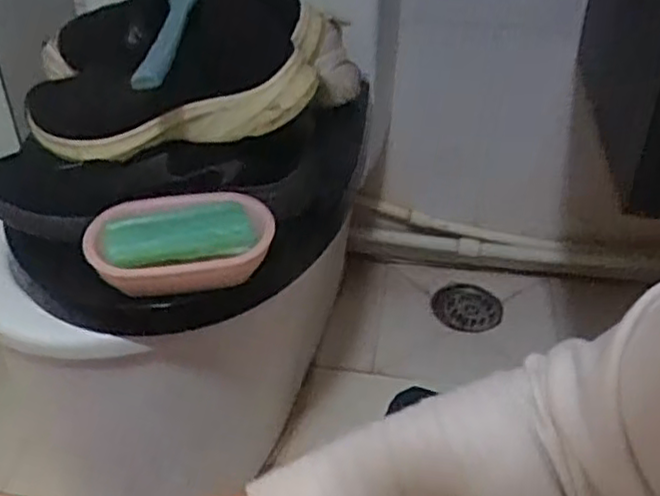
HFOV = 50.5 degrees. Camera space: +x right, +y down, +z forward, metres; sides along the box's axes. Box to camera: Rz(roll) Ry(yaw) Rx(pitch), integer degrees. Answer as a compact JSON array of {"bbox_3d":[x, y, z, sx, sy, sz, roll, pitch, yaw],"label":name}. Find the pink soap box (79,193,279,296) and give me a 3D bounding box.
[{"bbox_3d":[-0.120,-0.003,0.572,0.148,0.042,0.090,-5,36,-7],"label":"pink soap box"}]

